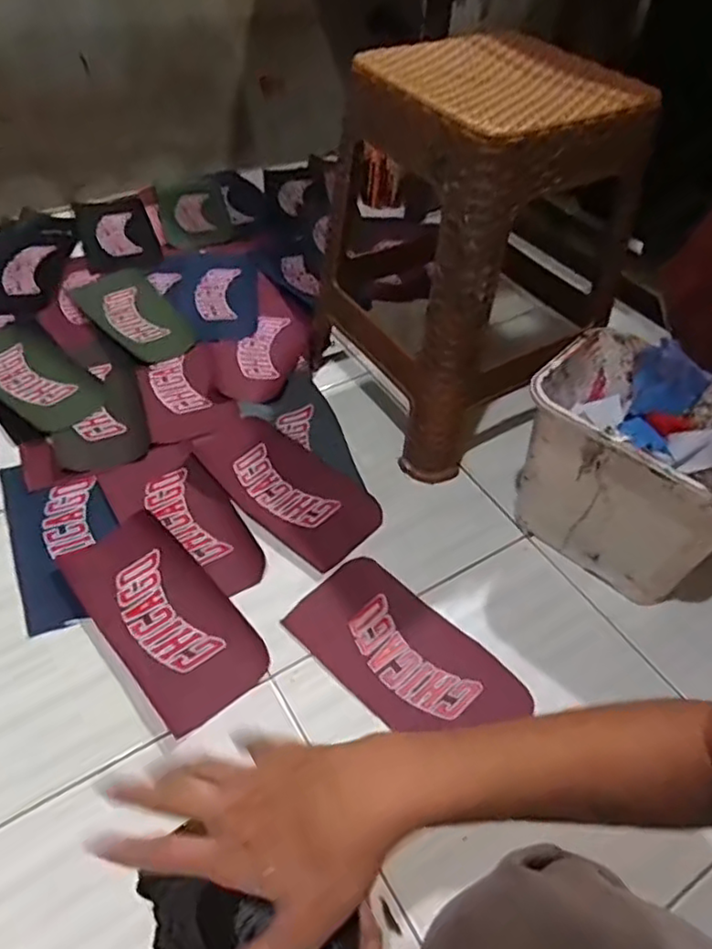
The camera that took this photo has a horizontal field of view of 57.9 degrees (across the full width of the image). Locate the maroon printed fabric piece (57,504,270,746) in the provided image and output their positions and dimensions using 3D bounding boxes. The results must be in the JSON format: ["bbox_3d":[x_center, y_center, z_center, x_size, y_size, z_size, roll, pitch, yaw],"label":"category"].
[{"bbox_3d":[-0.232,0.168,0.780,0.135,0.026,0.271,-33,59,-29],"label":"maroon printed fabric piece"}]

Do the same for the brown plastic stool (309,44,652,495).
[{"bbox_3d":[0.158,-0.302,0.923,0.337,0.468,0.328,-28,56,-24],"label":"brown plastic stool"}]

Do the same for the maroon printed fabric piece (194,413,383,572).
[{"bbox_3d":[-0.101,0.012,0.932,0.293,0.011,0.144,36,55,24],"label":"maroon printed fabric piece"}]

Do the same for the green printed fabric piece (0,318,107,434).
[{"bbox_3d":[-0.535,-0.171,1.069,0.292,0.010,0.140,35,55,23],"label":"green printed fabric piece"}]

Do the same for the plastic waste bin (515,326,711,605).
[{"bbox_3d":[0.343,0.003,0.811,0.188,0.243,0.277,-35,59,-28],"label":"plastic waste bin"}]

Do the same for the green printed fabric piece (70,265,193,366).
[{"bbox_3d":[-0.404,-0.304,1.200,0.144,0.011,0.294,-34,59,-29],"label":"green printed fabric piece"}]

